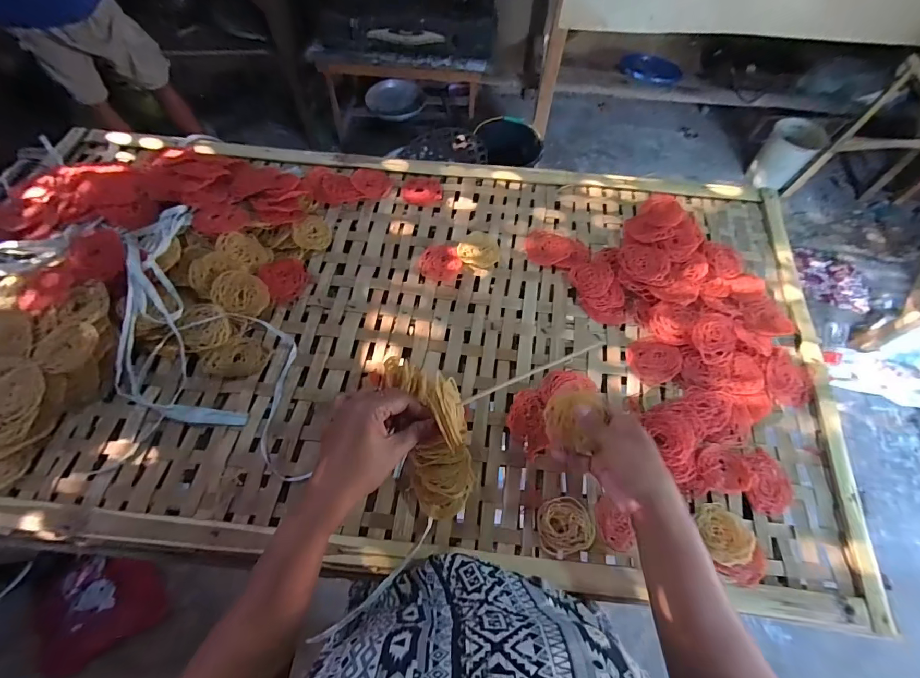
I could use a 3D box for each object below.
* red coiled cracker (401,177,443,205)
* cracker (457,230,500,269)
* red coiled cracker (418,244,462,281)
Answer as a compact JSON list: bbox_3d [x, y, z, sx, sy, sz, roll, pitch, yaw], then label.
[{"bbox_3d":[-0.062,-0.248,0.659,0.066,0.008,0.066,-2,63,-2],"label":"red coiled cracker"},{"bbox_3d":[0.030,-0.138,0.606,0.060,0.007,0.069,16,64,8],"label":"cracker"},{"bbox_3d":[-0.029,-0.114,0.593,0.061,0.008,0.058,9,63,4],"label":"red coiled cracker"}]

